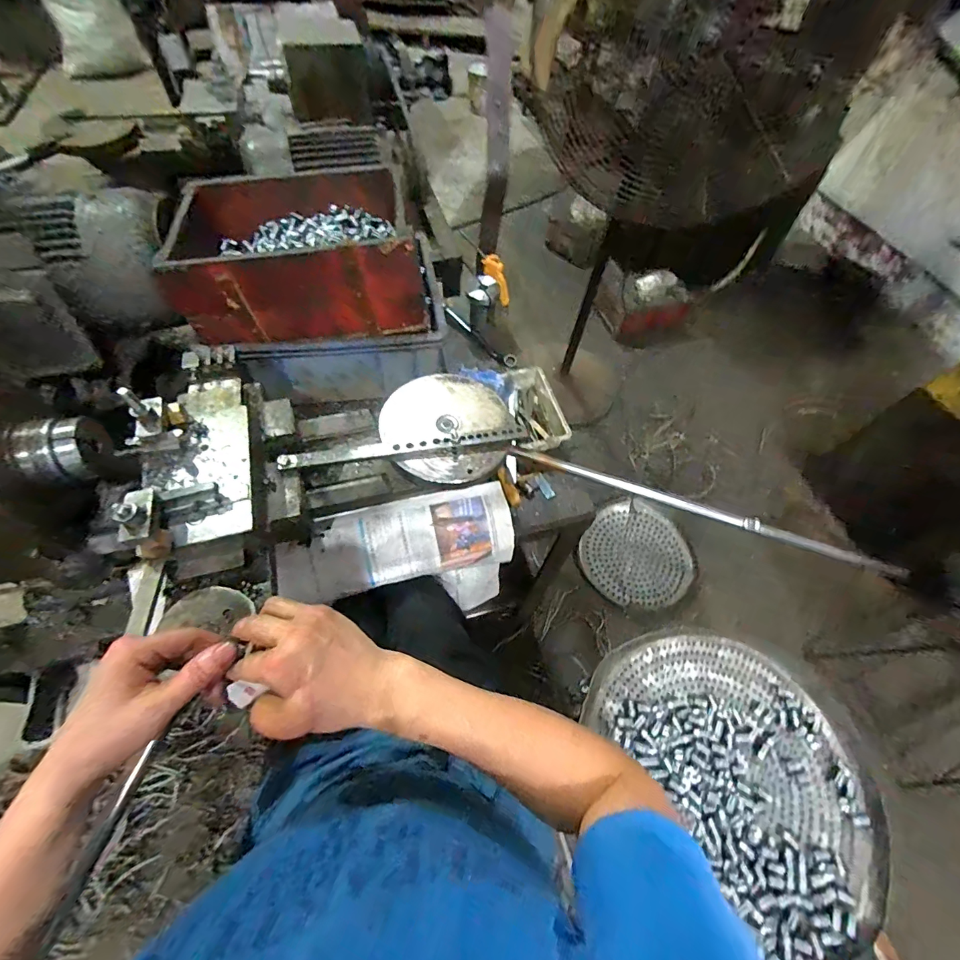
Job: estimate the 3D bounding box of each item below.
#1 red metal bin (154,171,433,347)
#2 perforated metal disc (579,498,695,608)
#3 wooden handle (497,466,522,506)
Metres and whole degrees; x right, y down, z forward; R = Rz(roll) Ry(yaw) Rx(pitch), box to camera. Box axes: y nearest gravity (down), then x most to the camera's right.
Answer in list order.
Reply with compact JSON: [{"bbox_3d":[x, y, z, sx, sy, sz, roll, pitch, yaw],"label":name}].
[{"bbox_3d":[-0.292,-0.395,0.717,0.376,0.140,0.317,-8,60,-9],"label":"red metal bin"},{"bbox_3d":[0.523,0.248,1.435,0.344,0.056,0.329,2,59,-3],"label":"perforated metal disc"},{"bbox_3d":[0.046,0.010,0.684,0.019,0.008,0.066,-20,78,-16],"label":"wooden handle"}]

